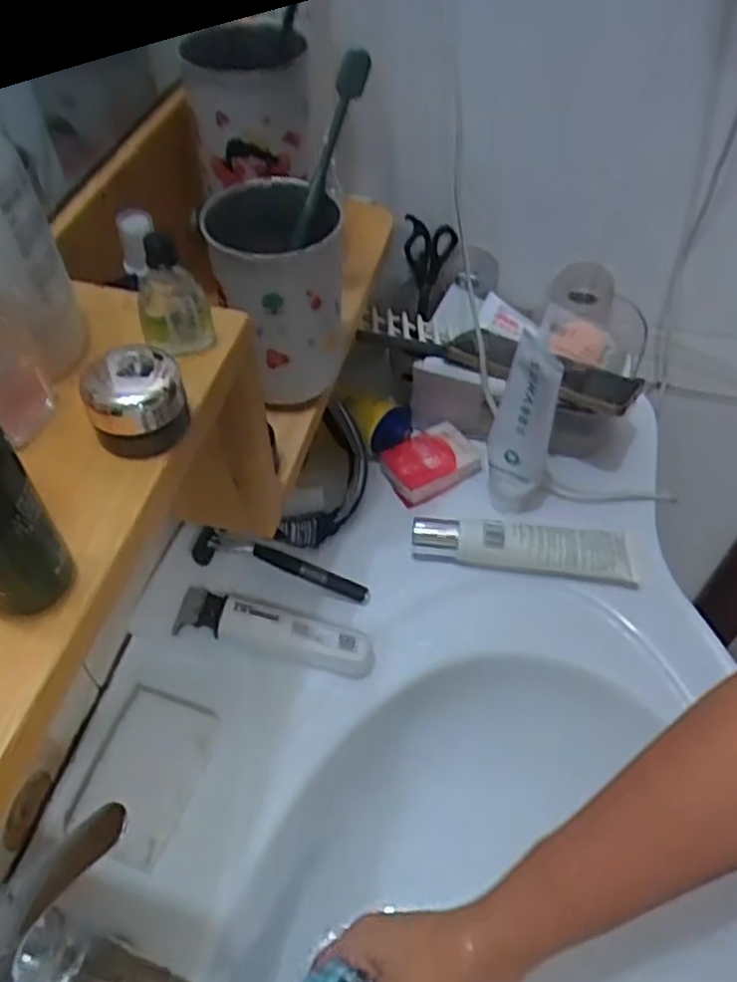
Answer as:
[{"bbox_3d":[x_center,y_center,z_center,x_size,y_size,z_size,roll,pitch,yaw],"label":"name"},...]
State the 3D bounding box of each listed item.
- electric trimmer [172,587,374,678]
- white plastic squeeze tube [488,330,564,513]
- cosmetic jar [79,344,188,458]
[{"bbox_3d":[-0.068,0.105,0.559,0.144,0.038,0.032,17,52,-3],"label":"electric trimmer"},{"bbox_3d":[0.126,-0.051,0.597,0.052,0.145,0.046,15,53,12],"label":"white plastic squeeze tube"},{"bbox_3d":[-0.083,-0.033,0.266,0.033,0.029,0.028,-13,53,-10],"label":"cosmetic jar"}]

